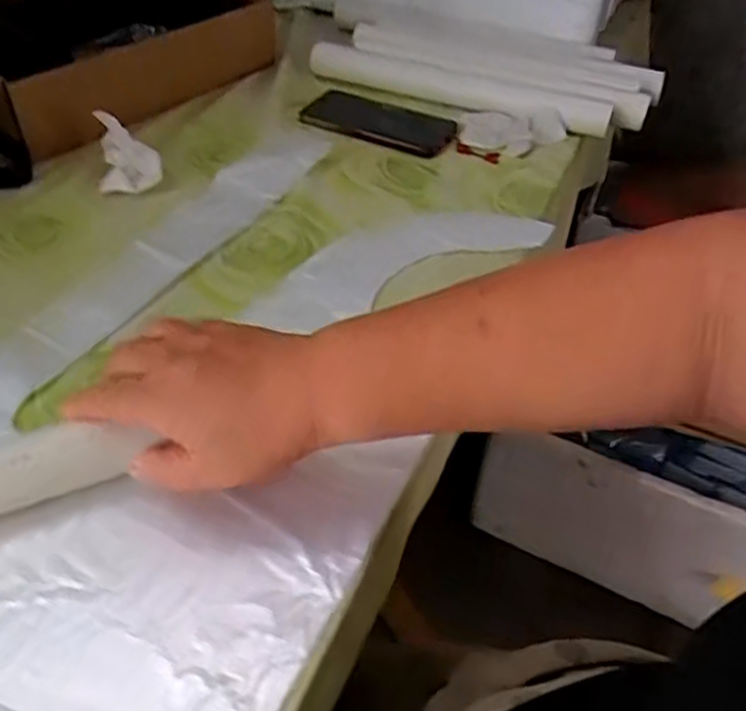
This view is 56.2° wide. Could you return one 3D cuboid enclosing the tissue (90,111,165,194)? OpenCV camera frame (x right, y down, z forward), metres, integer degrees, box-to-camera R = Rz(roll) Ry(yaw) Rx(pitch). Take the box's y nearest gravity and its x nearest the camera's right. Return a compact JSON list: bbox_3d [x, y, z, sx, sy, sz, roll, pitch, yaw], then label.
[{"bbox_3d":[-0.221,-0.180,0.629,0.055,0.049,0.060,-10,46,-15],"label":"tissue"}]

